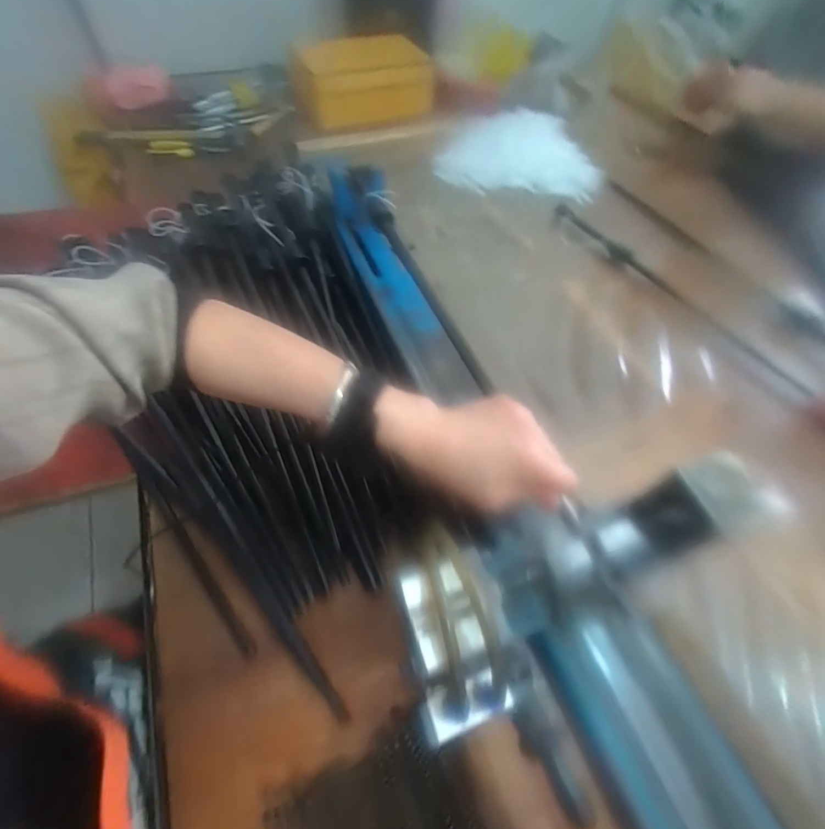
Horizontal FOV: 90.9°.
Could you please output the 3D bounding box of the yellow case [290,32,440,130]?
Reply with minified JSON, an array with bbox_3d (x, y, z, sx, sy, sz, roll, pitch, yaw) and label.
[{"bbox_3d":[-0.092,-0.718,0.871,0.283,0.119,0.120,-34,63,-22],"label":"yellow case"}]

